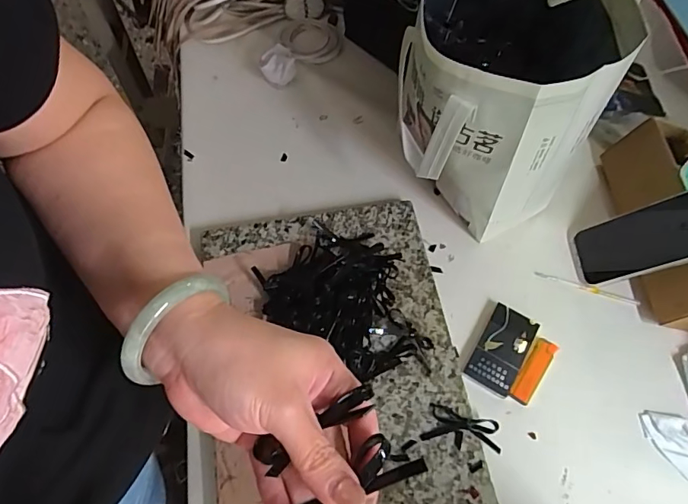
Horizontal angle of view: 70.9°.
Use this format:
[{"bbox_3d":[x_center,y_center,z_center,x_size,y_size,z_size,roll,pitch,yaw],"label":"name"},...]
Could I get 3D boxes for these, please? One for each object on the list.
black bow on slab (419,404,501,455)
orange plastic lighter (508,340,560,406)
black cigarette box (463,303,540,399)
[{"bbox_3d":[0.127,0.190,0.518,0.080,0.007,0.039,11,64,7],"label":"black bow on slab"},{"bbox_3d":[0.219,0.138,0.564,0.027,0.018,0.080,34,70,15],"label":"orange plastic lighter"},{"bbox_3d":[0.185,0.115,0.570,0.054,0.017,0.100,29,69,13],"label":"black cigarette box"}]

